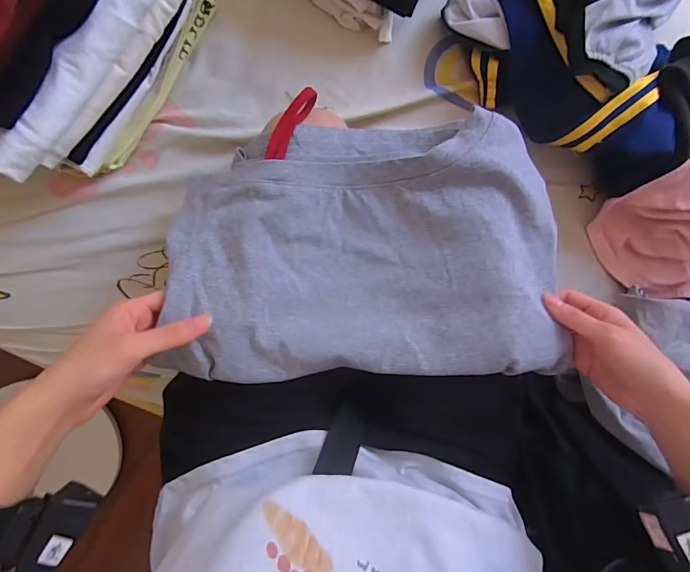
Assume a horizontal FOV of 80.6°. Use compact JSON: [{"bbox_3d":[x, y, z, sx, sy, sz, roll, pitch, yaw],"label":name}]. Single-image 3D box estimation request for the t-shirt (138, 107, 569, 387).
[{"bbox_3d":[0.025,-0.034,0.363,0.338,0.058,0.219,-1,93,-5],"label":"t-shirt"}]

